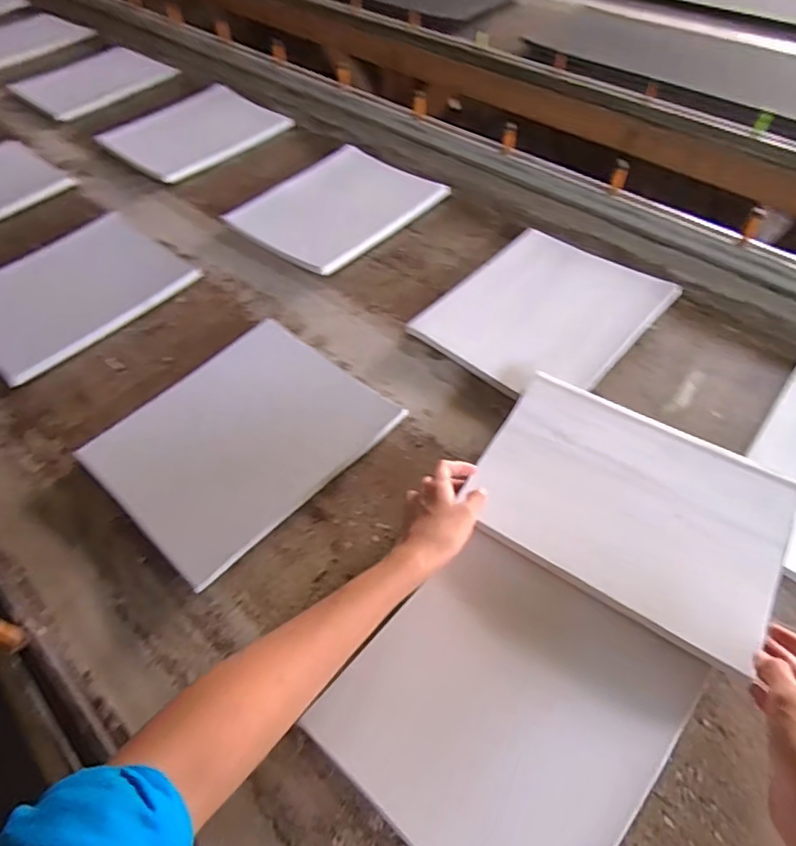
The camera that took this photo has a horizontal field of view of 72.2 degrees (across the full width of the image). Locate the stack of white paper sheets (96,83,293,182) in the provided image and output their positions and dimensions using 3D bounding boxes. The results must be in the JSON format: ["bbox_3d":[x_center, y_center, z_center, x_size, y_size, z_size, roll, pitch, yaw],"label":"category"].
[{"bbox_3d":[-0.385,-0.540,1.015,0.252,0.027,0.279,38,63,27],"label":"stack of white paper sheets"}]

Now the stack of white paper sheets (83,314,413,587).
[{"bbox_3d":[-0.168,0.008,0.589,0.222,0.022,0.271,39,64,22],"label":"stack of white paper sheets"}]

